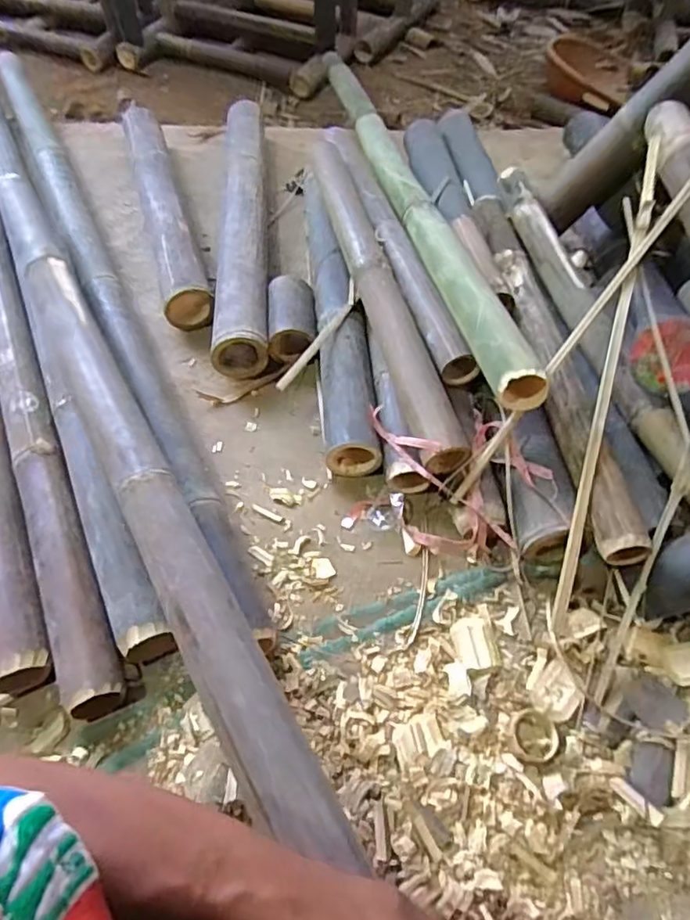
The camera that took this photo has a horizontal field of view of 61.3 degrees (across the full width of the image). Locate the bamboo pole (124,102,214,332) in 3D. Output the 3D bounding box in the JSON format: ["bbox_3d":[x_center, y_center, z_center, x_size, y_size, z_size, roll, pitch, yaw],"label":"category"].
[{"bbox_3d":[-0.339,-0.490,1.089,0.075,0.064,0.649,-14,57,-10],"label":"bamboo pole"}]

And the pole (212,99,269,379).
[{"bbox_3d":[-0.184,-0.462,1.065,0.084,0.070,0.774,-4,55,-3],"label":"pole"}]

